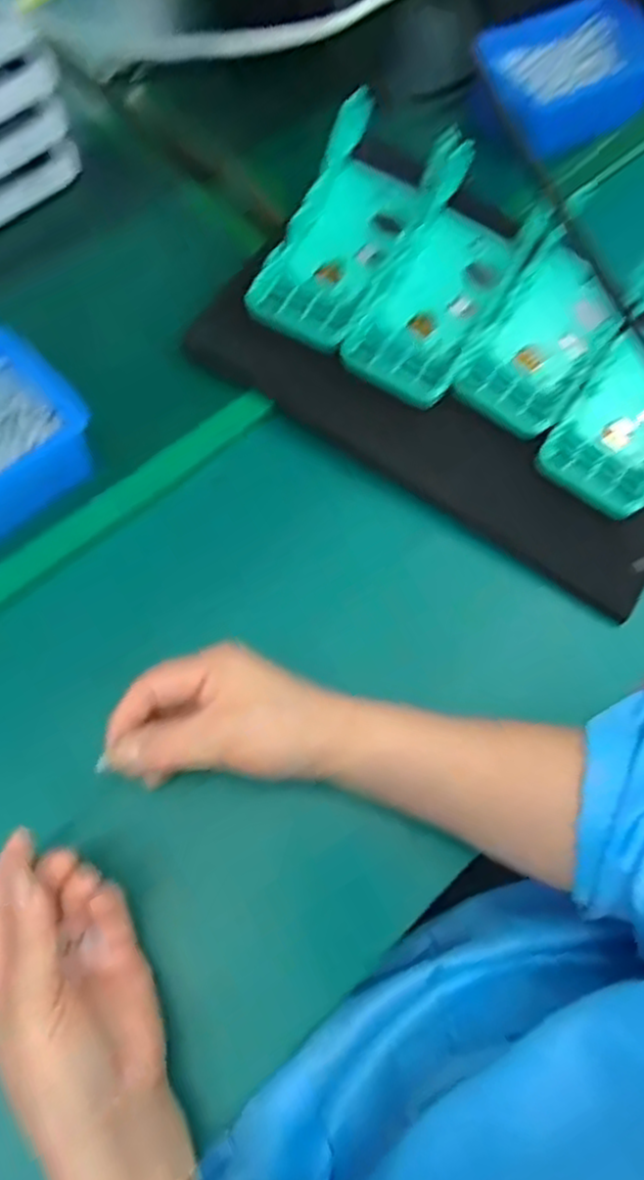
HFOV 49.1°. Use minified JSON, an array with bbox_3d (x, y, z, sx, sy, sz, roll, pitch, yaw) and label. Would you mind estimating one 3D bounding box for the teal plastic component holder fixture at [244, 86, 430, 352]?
[{"bbox_3d":[0.014,-0.252,0.487,0.077,0.059,0.161,26,67,9],"label":"teal plastic component holder fixture"}]

